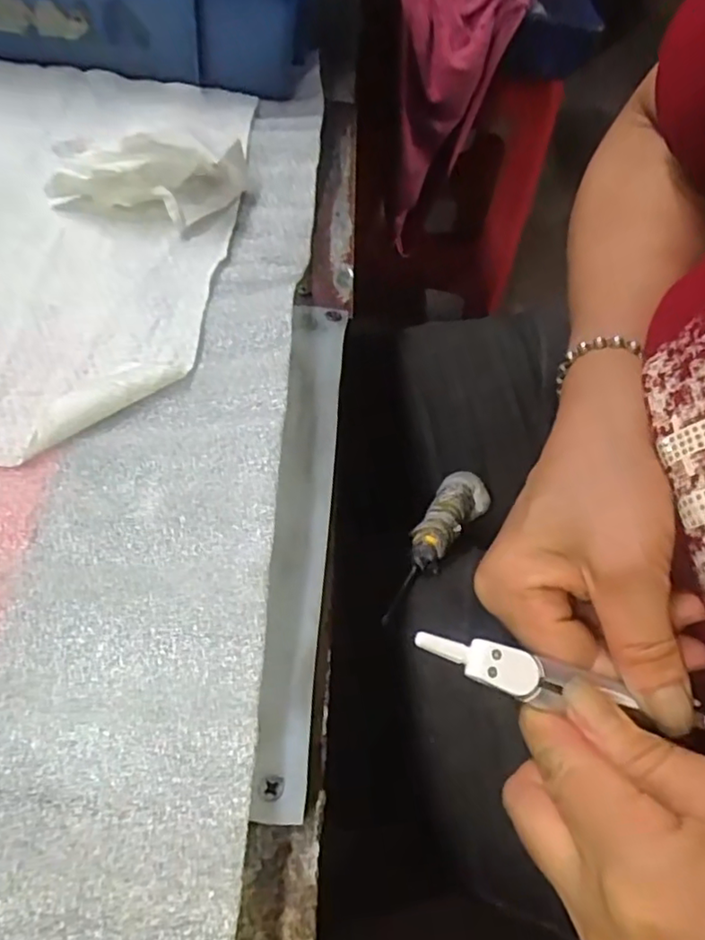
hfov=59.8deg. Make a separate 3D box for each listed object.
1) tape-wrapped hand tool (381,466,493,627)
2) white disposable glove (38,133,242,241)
[{"bbox_3d":[0.044,0.035,0.324,0.026,0.017,0.112,28,42,16],"label":"tape-wrapped hand tool"},{"bbox_3d":[-0.096,-0.141,0.292,0.095,0.030,0.047,-12,59,-18],"label":"white disposable glove"}]

